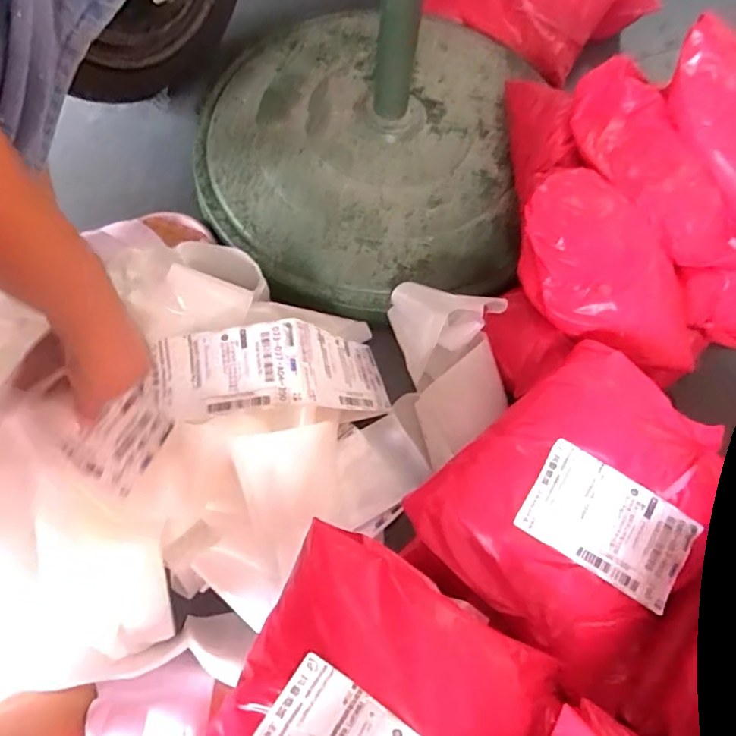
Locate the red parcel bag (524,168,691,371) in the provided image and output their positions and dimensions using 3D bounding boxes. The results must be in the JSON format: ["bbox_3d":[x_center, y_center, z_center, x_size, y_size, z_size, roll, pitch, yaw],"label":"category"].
[{"bbox_3d":[0.211,-0.083,0.521,0.115,0.057,0.198,-32,94,-9],"label":"red parcel bag"}]

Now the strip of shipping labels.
[{"bbox_3d":[-0.121,0.022,0.488,0.300,0.085,0.098,-14,67,-19],"label":"strip of shipping labels"}]

